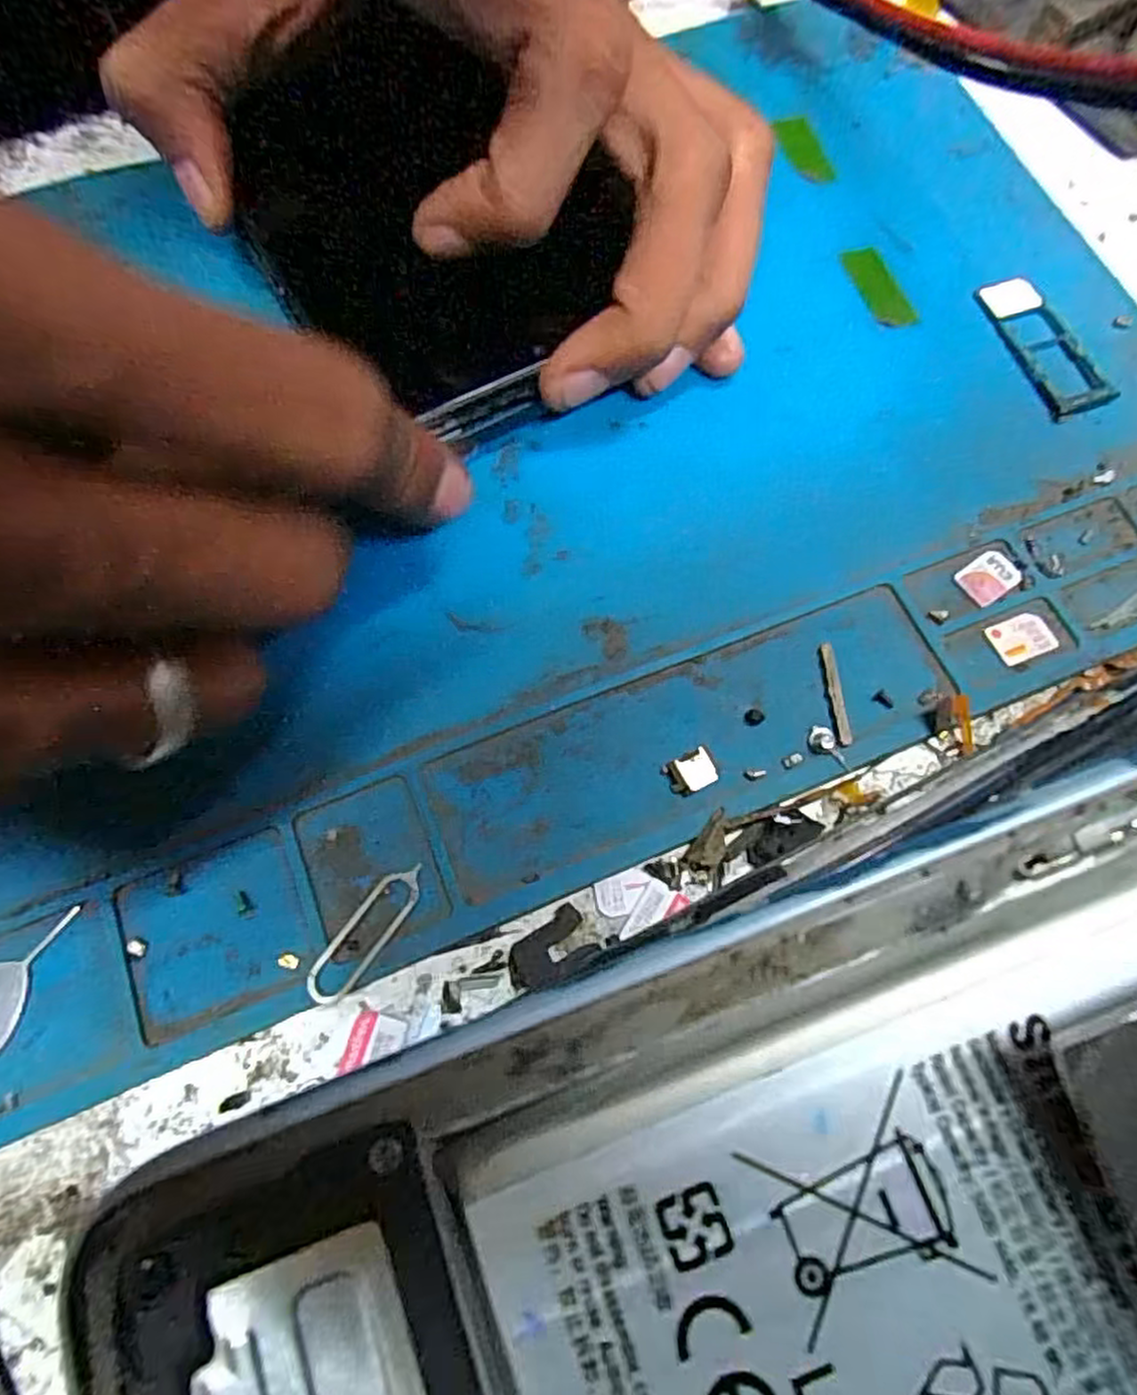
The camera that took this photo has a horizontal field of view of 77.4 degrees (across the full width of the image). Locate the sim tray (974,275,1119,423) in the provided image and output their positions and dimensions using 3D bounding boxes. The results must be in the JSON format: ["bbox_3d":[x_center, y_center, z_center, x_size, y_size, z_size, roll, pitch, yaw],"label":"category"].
[{"bbox_3d":[0.111,-0.082,0.164,0.016,0.004,0.039,-17,73,-7],"label":"sim tray"}]

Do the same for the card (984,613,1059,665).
[{"bbox_3d":[0.090,-0.012,0.141,0.012,0.004,0.009,-20,66,-4],"label":"card"}]

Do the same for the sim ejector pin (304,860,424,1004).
[{"bbox_3d":[-0.034,0.039,0.120,0.008,0.004,0.026,32,69,15],"label":"sim ejector pin"}]

